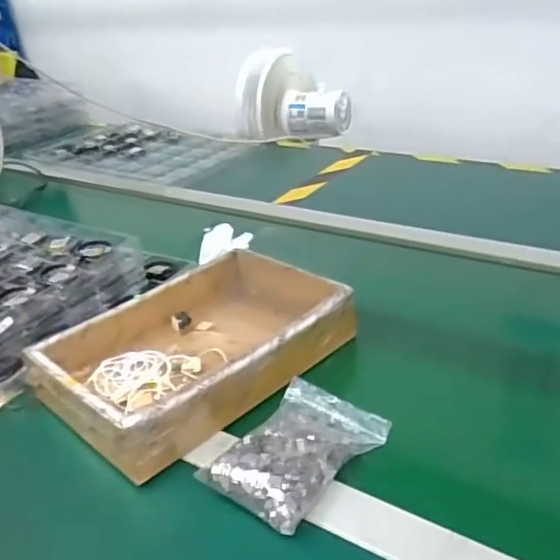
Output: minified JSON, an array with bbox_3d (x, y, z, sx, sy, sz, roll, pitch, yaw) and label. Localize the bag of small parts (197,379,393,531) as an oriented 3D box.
[{"bbox_3d":[0.013,0.134,0.471,0.089,0.044,0.132,17,37,37],"label":"bag of small parts"}]

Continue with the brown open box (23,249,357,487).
[{"bbox_3d":[-0.080,0.065,0.592,0.273,0.074,0.194,-30,36,-35],"label":"brown open box"}]

